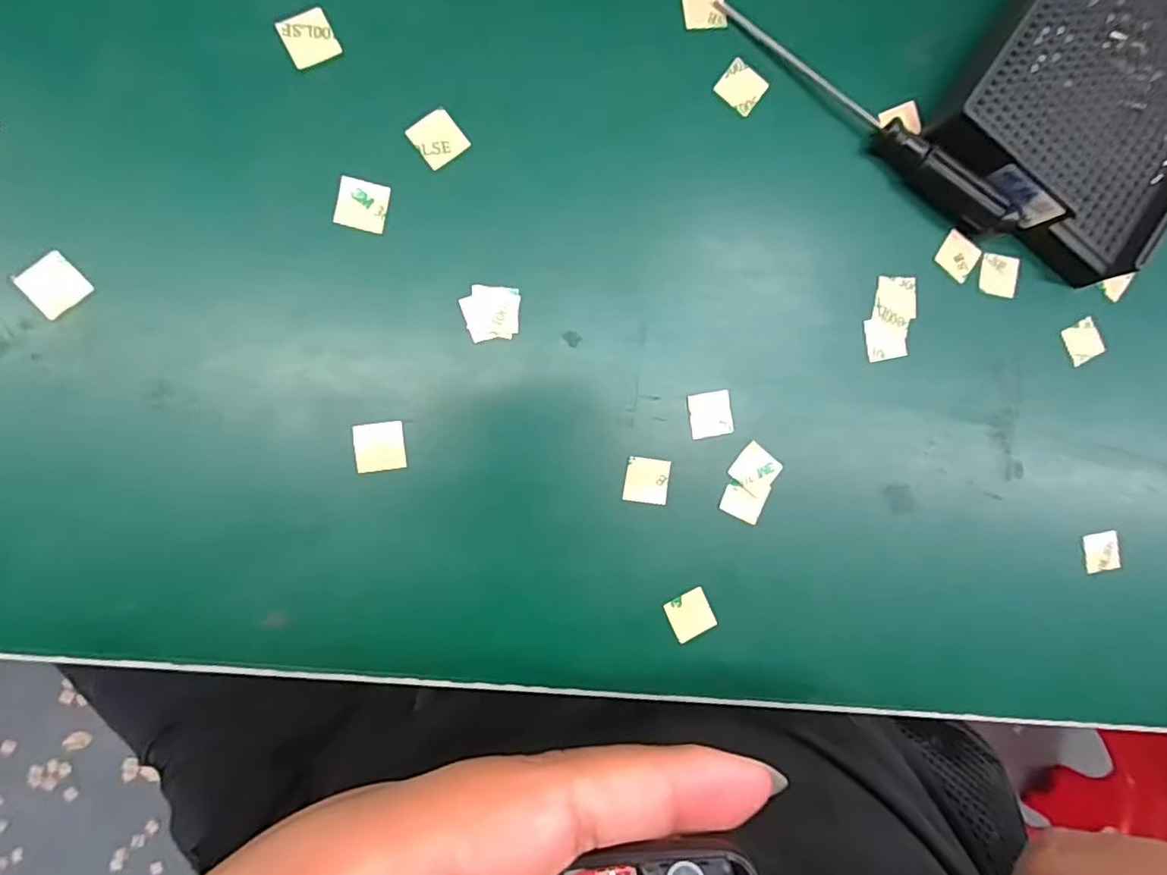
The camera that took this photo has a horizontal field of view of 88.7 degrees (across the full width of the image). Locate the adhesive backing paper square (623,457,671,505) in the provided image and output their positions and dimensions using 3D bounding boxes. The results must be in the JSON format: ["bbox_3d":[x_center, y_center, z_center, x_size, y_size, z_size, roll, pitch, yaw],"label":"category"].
[{"bbox_3d":[0.022,0.015,0.208,0.015,0.004,0.015,7,85,-7],"label":"adhesive backing paper square"}]

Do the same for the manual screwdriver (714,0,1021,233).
[{"bbox_3d":[0.103,-0.115,0.213,0.129,0.016,0.012,39,85,-7],"label":"manual screwdriver"}]

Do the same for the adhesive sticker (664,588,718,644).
[{"bbox_3d":[0.038,0.063,0.211,0.015,0.004,0.015,-25,91,-10],"label":"adhesive sticker"}]

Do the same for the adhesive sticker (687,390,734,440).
[{"bbox_3d":[0.045,-0.008,0.212,0.015,0.004,0.016,-9,90,-8],"label":"adhesive sticker"}]

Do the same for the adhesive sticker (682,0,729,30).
[{"bbox_3d":[0.043,-0.153,0.211,0.015,0.004,0.015,-9,92,-6],"label":"adhesive sticker"}]

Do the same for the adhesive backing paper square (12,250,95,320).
[{"bbox_3d":[-0.158,-0.045,0.178,0.015,0.004,0.016,-40,96,-7],"label":"adhesive backing paper square"}]

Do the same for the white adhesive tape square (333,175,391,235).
[{"bbox_3d":[-0.071,-0.075,0.193,0.016,0.004,0.016,11,91,-11],"label":"white adhesive tape square"}]

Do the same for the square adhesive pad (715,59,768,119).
[{"bbox_3d":[0.057,-0.125,0.214,0.016,0.004,0.016,37,86,-6],"label":"square adhesive pad"}]

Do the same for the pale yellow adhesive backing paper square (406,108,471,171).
[{"bbox_3d":[-0.048,-0.099,0.197,0.015,0.004,0.016,-39,96,-7],"label":"pale yellow adhesive backing paper square"}]

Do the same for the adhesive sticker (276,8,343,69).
[{"bbox_3d":[-0.087,-0.127,0.190,0.016,0.004,0.015,-29,101,-11],"label":"adhesive sticker"}]

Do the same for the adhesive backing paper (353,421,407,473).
[{"bbox_3d":[-0.066,0.003,0.194,0.015,0.004,0.015,-6,93,-10],"label":"adhesive backing paper"}]

